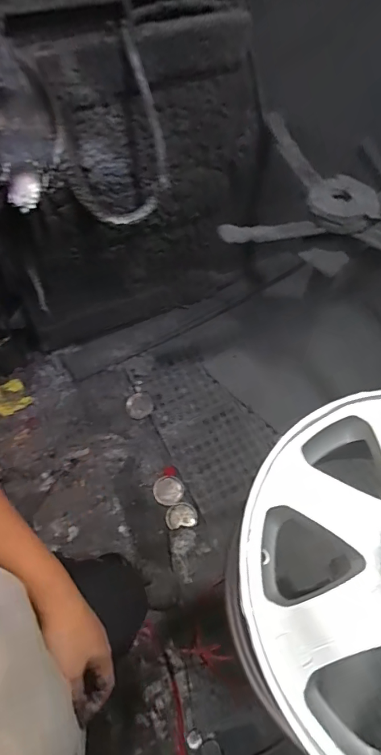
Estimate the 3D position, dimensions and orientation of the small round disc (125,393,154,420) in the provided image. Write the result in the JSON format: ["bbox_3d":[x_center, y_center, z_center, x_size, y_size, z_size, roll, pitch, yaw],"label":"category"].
[{"bbox_3d":[-0.185,0.102,1.539,0.094,0.008,0.094,-17,64,-11],"label":"small round disc"}]

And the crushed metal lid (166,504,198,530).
[{"bbox_3d":[-0.030,0.454,1.401,0.101,0.008,0.077,-7,62,-6],"label":"crushed metal lid"}]

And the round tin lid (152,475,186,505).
[{"bbox_3d":[-0.073,0.377,1.434,0.100,0.007,0.096,1,62,-2],"label":"round tin lid"}]

